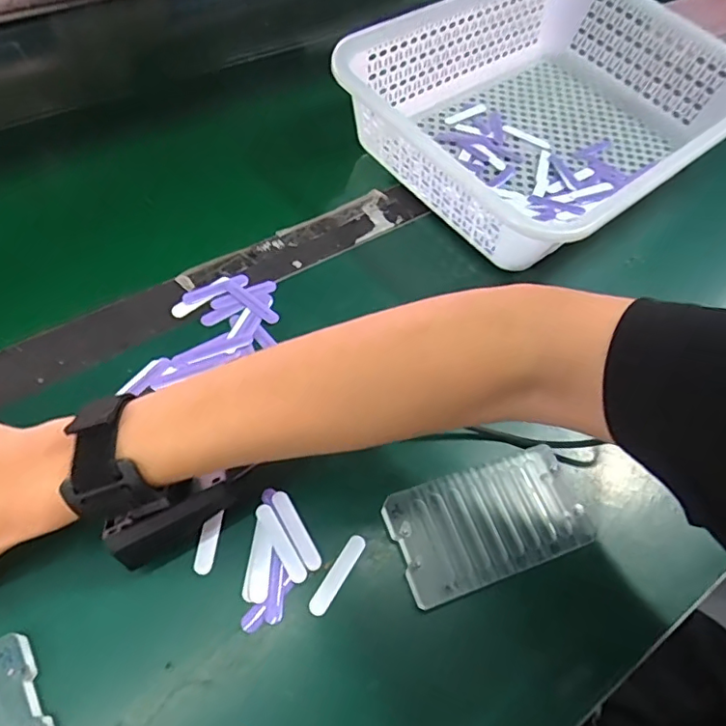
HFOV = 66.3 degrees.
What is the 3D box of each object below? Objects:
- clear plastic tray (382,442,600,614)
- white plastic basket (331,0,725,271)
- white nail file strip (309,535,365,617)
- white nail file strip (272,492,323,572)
[{"bbox_3d":[0.079,0.101,0.353,0.120,0.018,0.067,-16,57,-16],"label":"clear plastic tray"},{"bbox_3d":[0.188,-0.245,0.533,0.396,0.103,0.267,-35,64,-26],"label":"white plastic basket"},{"bbox_3d":[-0.015,0.126,0.332,0.011,0.004,0.051,28,56,15],"label":"white nail file strip"},{"bbox_3d":[-0.041,0.102,0.341,0.012,0.004,0.052,-25,66,-20],"label":"white nail file strip"}]

